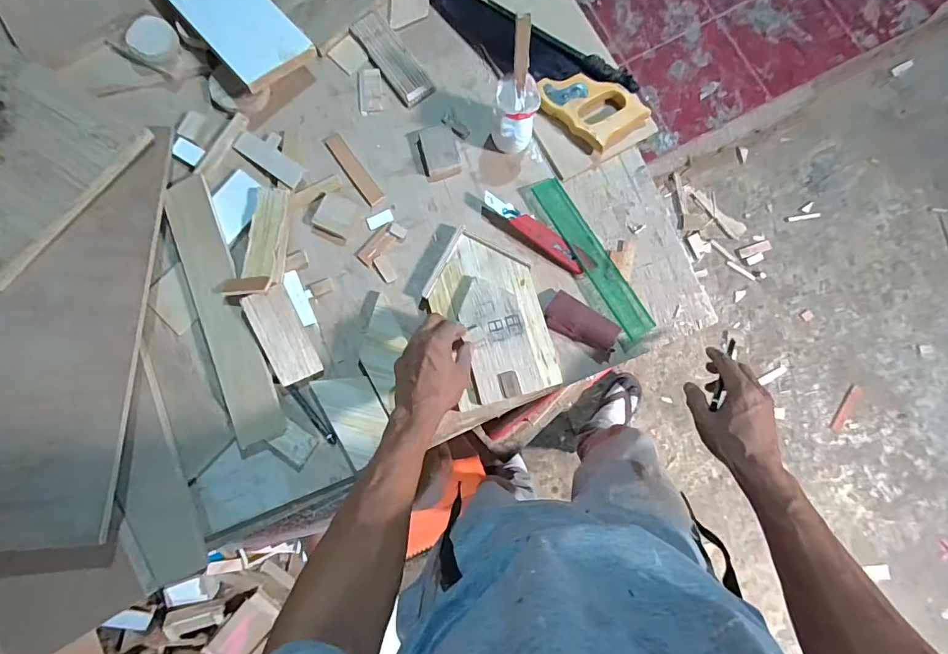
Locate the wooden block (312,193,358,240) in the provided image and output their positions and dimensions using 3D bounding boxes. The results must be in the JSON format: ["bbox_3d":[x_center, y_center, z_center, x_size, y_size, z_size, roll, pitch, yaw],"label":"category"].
[{"bbox_3d":[-0.194,-0.157,0.637,0.050,0.007,0.052,20,82,2],"label":"wooden block"}]

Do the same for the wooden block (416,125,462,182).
[{"bbox_3d":[-0.051,-0.253,0.658,0.054,0.020,0.075,-15,82,-3],"label":"wooden block"}]

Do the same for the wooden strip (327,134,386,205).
[{"bbox_3d":[-0.176,-0.231,0.668,0.027,0.004,0.123,-37,84,-5],"label":"wooden strip"}]

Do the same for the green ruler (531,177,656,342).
[{"bbox_3d":[0.166,-0.099,0.639,0.049,0.009,0.252,-29,81,-17],"label":"green ruler"}]

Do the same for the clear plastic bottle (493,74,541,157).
[{"bbox_3d":[0.055,-0.279,0.619,0.056,0.100,0.060,10,82,1],"label":"clear plastic bottle"}]

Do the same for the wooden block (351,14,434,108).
[{"bbox_3d":[-0.123,-0.399,0.682,0.051,0.010,0.155,-36,84,-5],"label":"wooden block"}]

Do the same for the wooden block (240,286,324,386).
[{"bbox_3d":[-0.249,0.013,0.602,0.055,0.020,0.129,-24,97,-4],"label":"wooden block"}]

